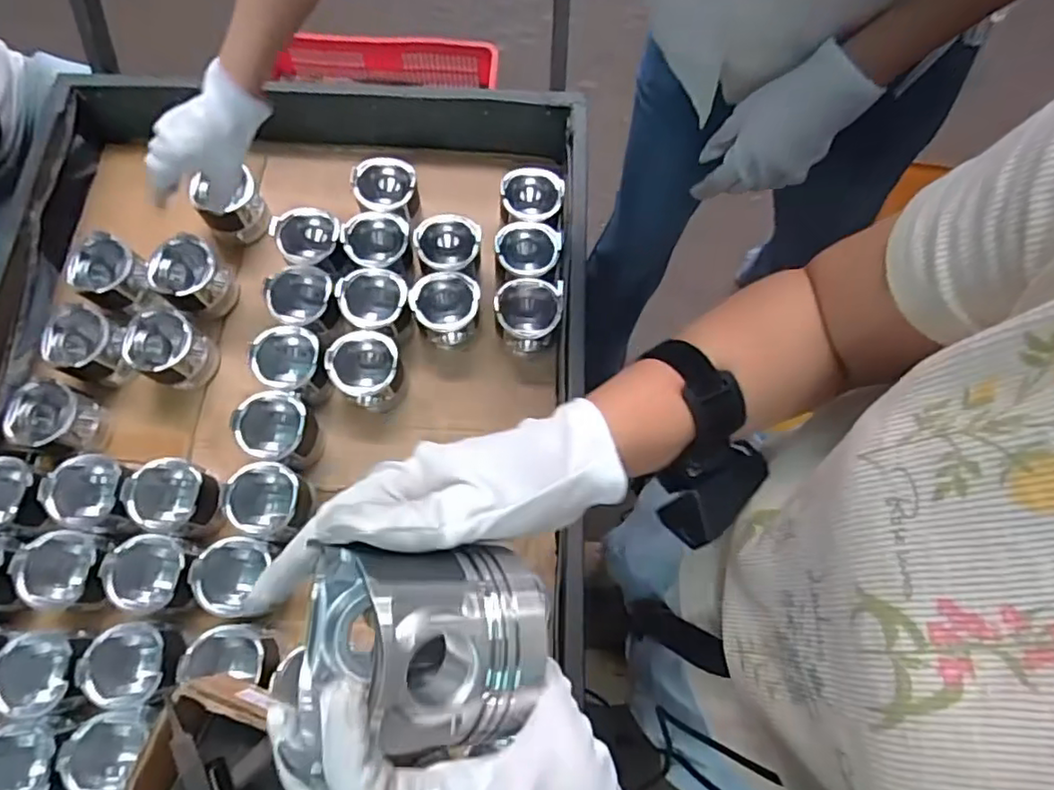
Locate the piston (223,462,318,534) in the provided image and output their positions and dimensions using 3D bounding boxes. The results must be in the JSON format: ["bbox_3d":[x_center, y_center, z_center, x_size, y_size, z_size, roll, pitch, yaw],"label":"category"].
[{"bbox_3d":[-0.304,0.125,0.748,0.084,0.082,0.079,0,71,-1],"label":"piston"}]

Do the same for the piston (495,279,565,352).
[{"bbox_3d":[0.002,-0.103,0.836,0.078,0.075,0.085,0,71,-1],"label":"piston"}]

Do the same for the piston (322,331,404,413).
[{"bbox_3d":[-0.201,-0.028,0.804,0.086,0.077,0.090,0,71,-1],"label":"piston"}]

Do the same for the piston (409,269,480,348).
[{"bbox_3d":[-0.105,-0.113,0.834,0.086,0.073,0.088,1,71,-1],"label":"piston"}]

